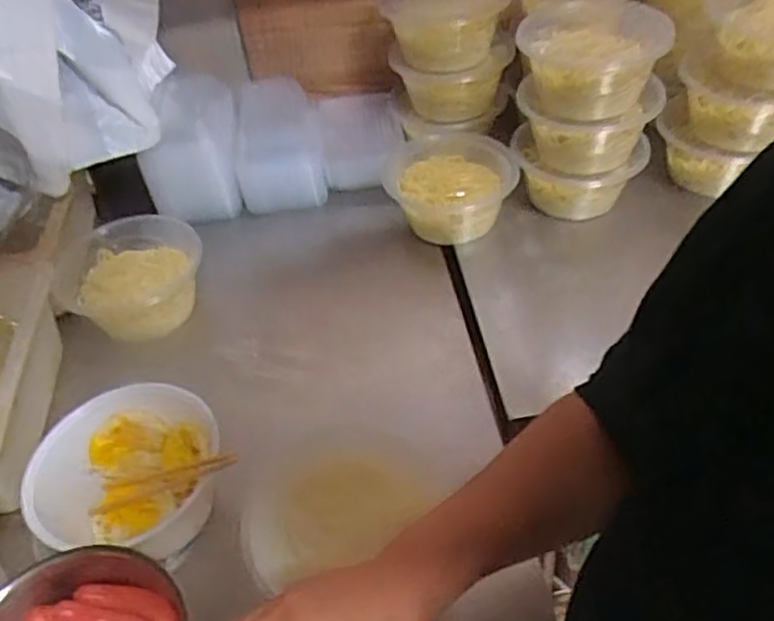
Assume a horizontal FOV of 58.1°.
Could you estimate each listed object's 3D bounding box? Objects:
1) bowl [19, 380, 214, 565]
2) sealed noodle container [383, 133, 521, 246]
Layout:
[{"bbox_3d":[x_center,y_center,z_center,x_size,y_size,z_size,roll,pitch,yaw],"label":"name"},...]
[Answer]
[{"bbox_3d":[-0.233,0.157,0.636,0.173,0.098,0.137,-17,47,-13],"label":"bowl"},{"bbox_3d":[0.088,-0.157,0.922,0.157,0.077,0.167,-13,46,-9],"label":"sealed noodle container"}]

